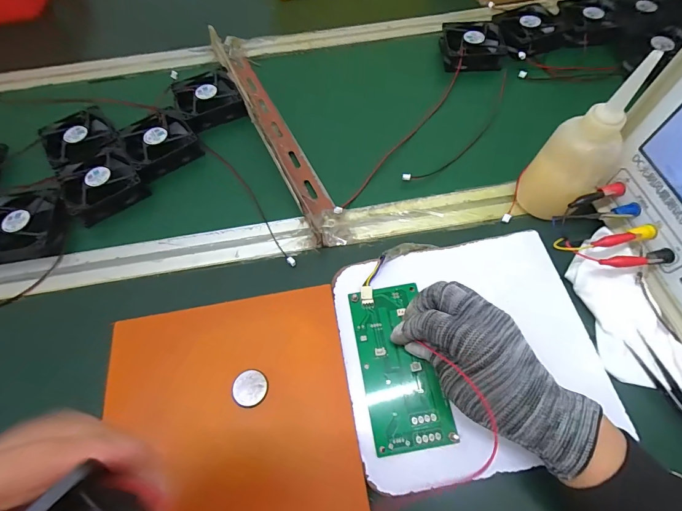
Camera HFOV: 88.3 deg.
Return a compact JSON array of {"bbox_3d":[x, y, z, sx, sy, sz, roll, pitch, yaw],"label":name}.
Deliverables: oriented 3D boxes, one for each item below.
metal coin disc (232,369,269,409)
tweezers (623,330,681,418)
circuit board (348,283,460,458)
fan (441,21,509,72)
[{"bbox_3d":[-0.075,0.110,0.290,0.028,0.006,0.028,-2,60,3],"label":"metal coin disc"},{"bbox_3d":[0.277,0.119,0.280,0.021,0.009,0.116,-23,61,-9],"label":"tweezers"},{"bbox_3d":[0.047,0.091,0.299,0.064,0.008,0.133,-13,64,-4],"label":"circuit board"},{"bbox_3d":[0.190,-0.302,0.505,0.085,0.023,0.080,4,61,6],"label":"fan"}]

